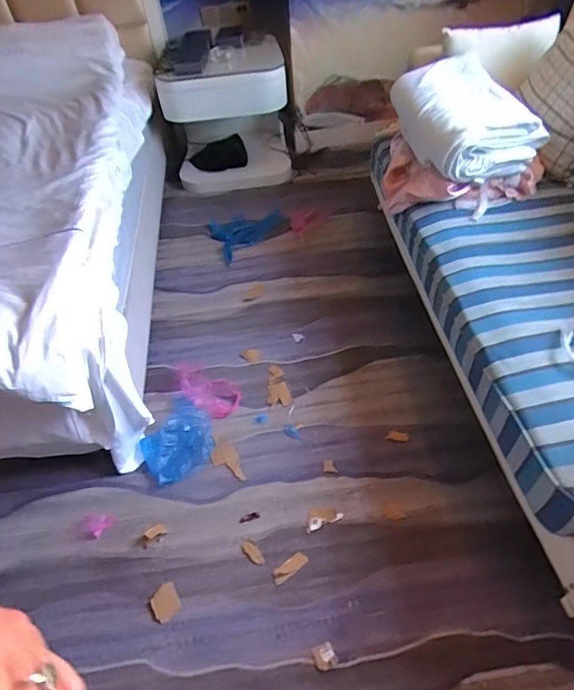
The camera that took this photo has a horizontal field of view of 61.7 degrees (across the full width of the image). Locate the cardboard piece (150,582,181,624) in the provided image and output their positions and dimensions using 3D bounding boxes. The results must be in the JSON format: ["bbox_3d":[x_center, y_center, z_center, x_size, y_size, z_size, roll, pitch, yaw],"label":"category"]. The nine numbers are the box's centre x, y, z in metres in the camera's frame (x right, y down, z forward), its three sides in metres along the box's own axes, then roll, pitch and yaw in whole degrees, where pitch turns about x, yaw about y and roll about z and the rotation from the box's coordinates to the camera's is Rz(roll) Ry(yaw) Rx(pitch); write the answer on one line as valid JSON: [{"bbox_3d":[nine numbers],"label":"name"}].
[{"bbox_3d":[-0.303,0.640,1.191,0.065,0.007,0.081,-25,51,-15],"label":"cardboard piece"}]

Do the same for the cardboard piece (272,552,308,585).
[{"bbox_3d":[0.007,0.568,1.228,0.097,0.004,0.039,-31,53,-19],"label":"cardboard piece"}]

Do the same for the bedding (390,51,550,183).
[{"bbox_3d":[0.588,-0.757,1.573,0.382,0.189,0.500,-11,49,-3],"label":"bedding"}]

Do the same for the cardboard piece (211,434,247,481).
[{"bbox_3d":[-0.185,0.348,1.447,0.075,0.015,0.153,-19,60,-13],"label":"cardboard piece"}]

